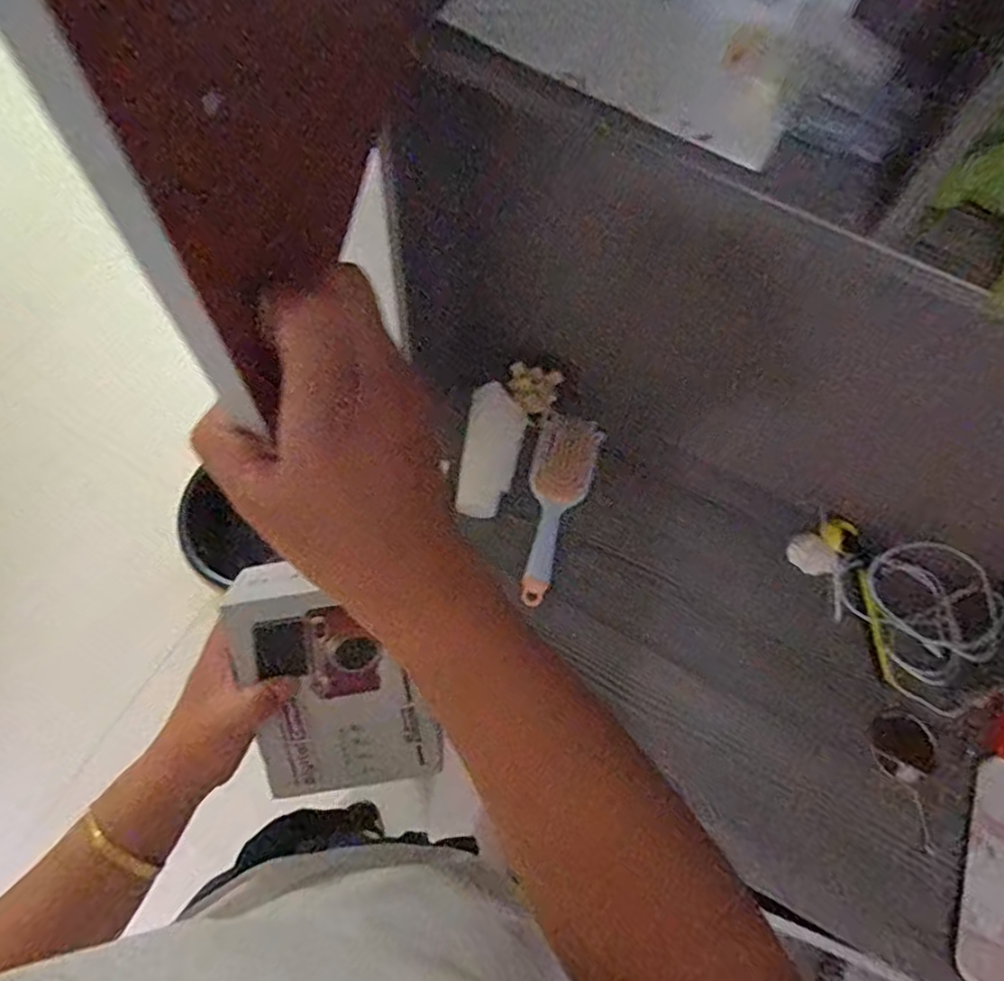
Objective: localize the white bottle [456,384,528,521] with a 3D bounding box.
[{"bbox_3d":[-0.012,-0.045,0.738,0.063,0.034,0.153,11,64,2],"label":"white bottle"}]

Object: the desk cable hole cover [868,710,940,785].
[{"bbox_3d":[0.406,0.258,0.657,0.063,0.010,0.064,41,69,16],"label":"desk cable hole cover"}]

